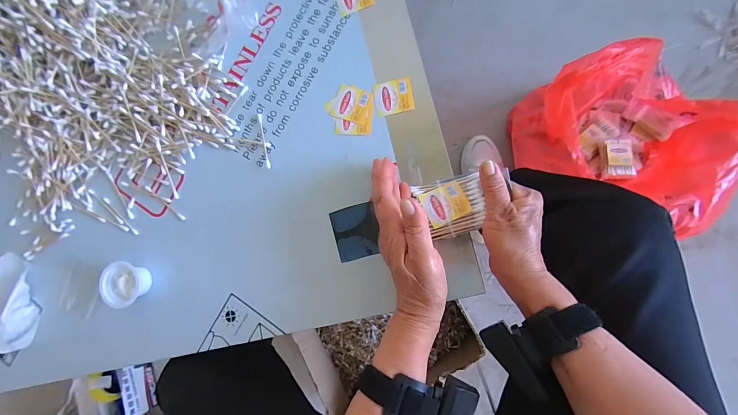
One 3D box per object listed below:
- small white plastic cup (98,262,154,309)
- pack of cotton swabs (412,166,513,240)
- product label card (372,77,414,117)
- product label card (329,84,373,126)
[{"bbox_3d":[-0.299,0.093,0.385,0.043,0.032,0.053,-16,82,9],"label":"small white plastic cup"},{"bbox_3d":[0.098,-0.003,0.324,0.092,0.019,0.060,-12,85,7],"label":"pack of cotton swabs"},{"bbox_3d":[0.028,-0.128,0.362,0.043,0.004,0.039,-9,83,10],"label":"product label card"},{"bbox_3d":[-0.021,-0.122,0.370,0.042,0.004,0.038,19,89,12],"label":"product label card"}]

